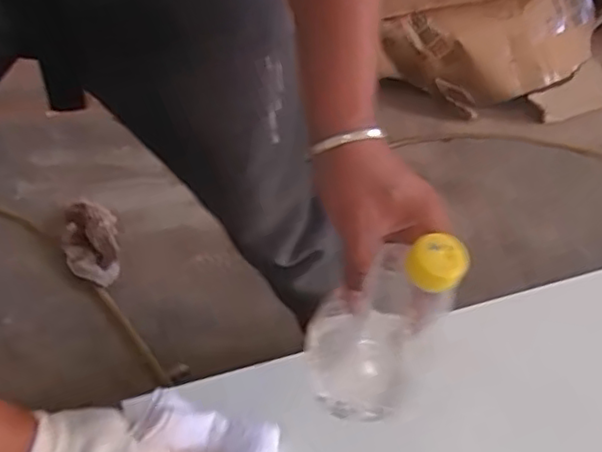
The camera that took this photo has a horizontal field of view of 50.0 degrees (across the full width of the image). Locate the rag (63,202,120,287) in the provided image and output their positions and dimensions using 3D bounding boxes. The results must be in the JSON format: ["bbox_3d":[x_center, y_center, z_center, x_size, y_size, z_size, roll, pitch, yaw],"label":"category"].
[{"bbox_3d":[-0.393,0.036,1.215,0.095,0.081,0.203,-10,37,-15],"label":"rag"}]

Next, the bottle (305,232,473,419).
[{"bbox_3d":[0.064,0.063,0.441,0.073,0.186,0.081,-15,65,-20],"label":"bottle"}]

